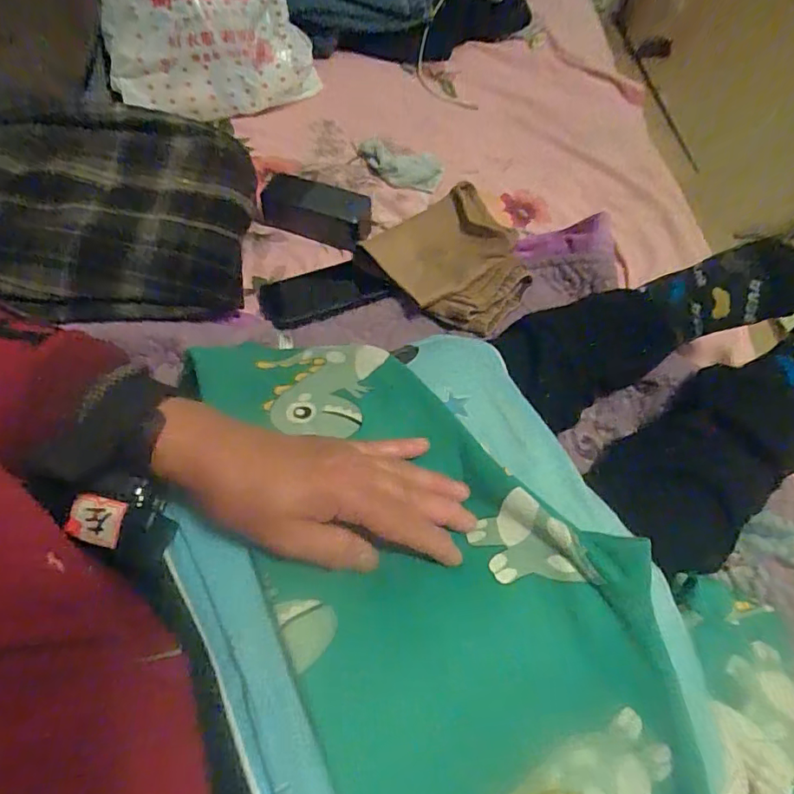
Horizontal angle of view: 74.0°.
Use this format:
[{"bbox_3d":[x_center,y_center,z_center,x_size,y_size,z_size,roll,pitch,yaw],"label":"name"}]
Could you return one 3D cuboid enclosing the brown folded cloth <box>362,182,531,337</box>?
[{"bbox_3d":[0.068,-0.155,0.598,0.152,0.038,0.185,-31,65,-21],"label":"brown folded cloth"}]

